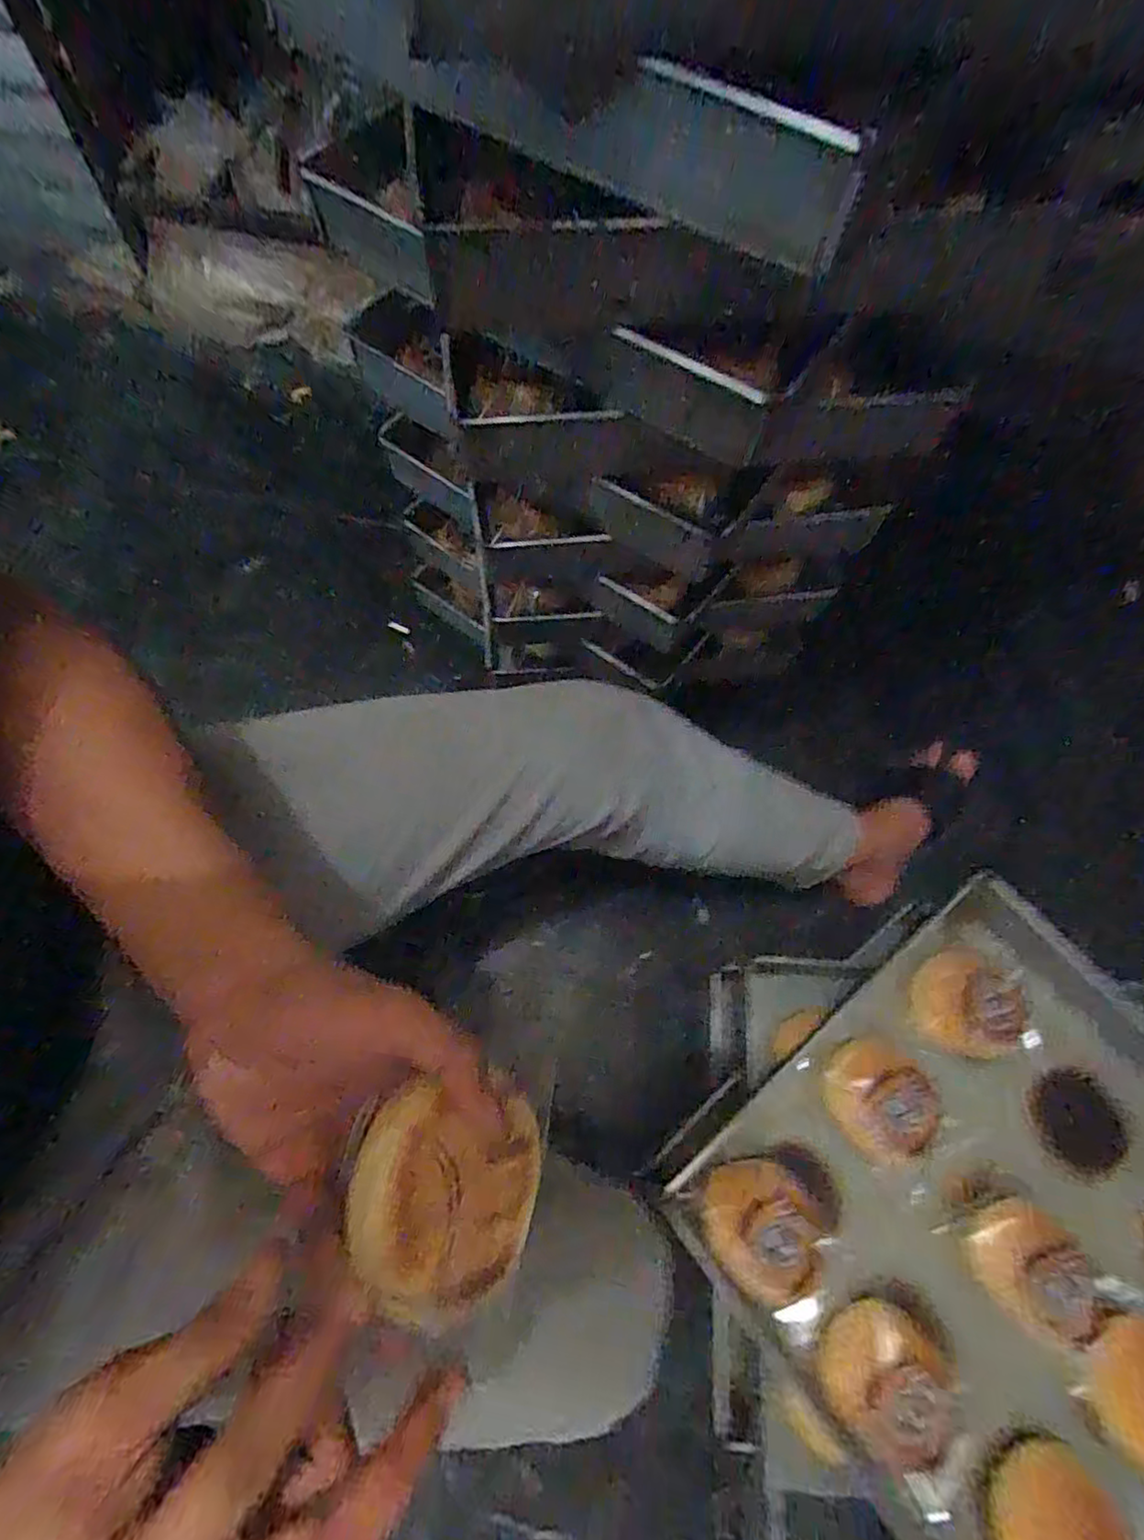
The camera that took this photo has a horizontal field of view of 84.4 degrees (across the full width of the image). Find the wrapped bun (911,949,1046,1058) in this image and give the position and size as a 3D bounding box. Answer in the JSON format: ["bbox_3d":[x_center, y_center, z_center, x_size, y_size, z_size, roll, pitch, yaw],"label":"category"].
[{"bbox_3d":[0.353,0.213,0.554,0.089,0.038,0.097,1,66,-2],"label":"wrapped bun"}]

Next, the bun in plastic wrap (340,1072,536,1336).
[{"bbox_3d":[-0.052,0.177,0.264,0.072,0.035,0.084,3,66,-2],"label":"bun in plastic wrap"}]

